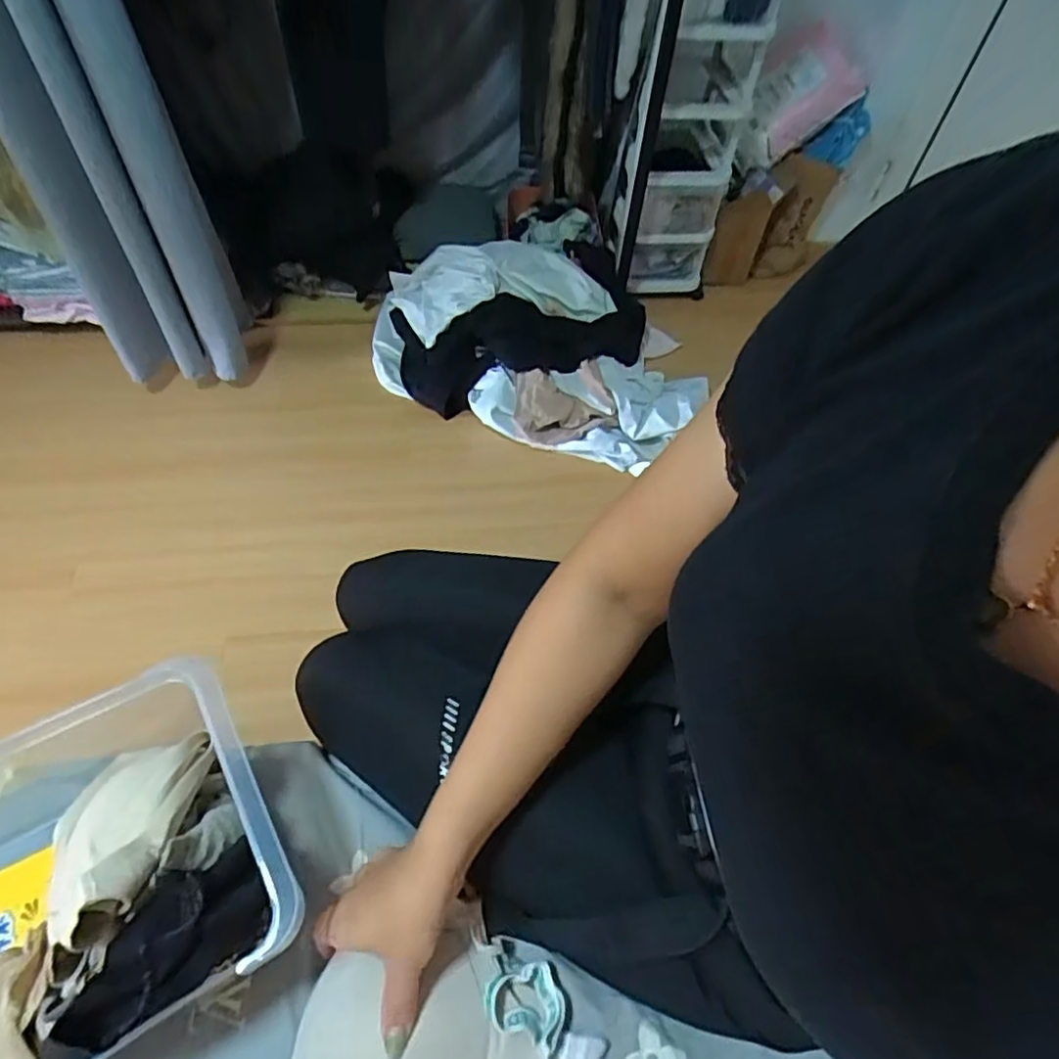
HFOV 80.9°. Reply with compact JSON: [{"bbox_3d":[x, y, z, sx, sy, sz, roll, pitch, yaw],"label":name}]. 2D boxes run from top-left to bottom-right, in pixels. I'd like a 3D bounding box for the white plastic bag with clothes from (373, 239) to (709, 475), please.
[{"bbox_3d":[0.018,-0.450,1.461,0.800,0.280,0.541,13,54,5],"label":"white plastic bag with clothes"}]

